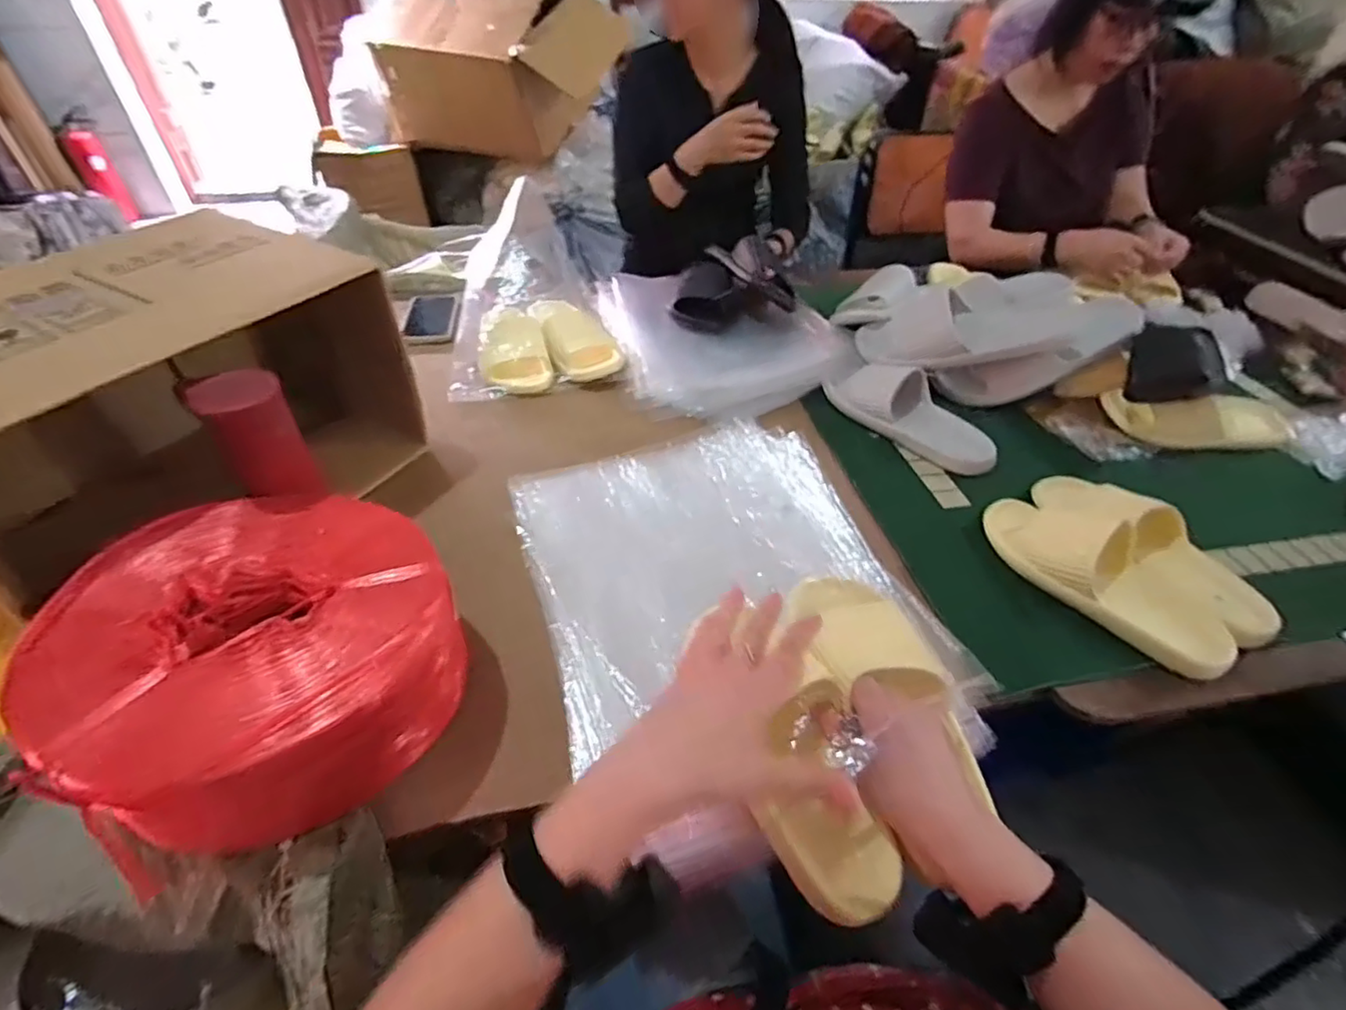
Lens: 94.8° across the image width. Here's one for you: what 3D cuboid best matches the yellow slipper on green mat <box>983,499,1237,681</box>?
[{"bbox_3d":[0.469,0.062,0.667,0.126,0.059,0.251,-31,53,-30],"label":"yellow slipper on green mat"}]

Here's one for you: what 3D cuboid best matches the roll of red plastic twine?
[{"bbox_3d":[-0.334,0.118,0.523,0.271,0.137,0.262,-25,50,-25],"label":"roll of red plastic twine"}]

